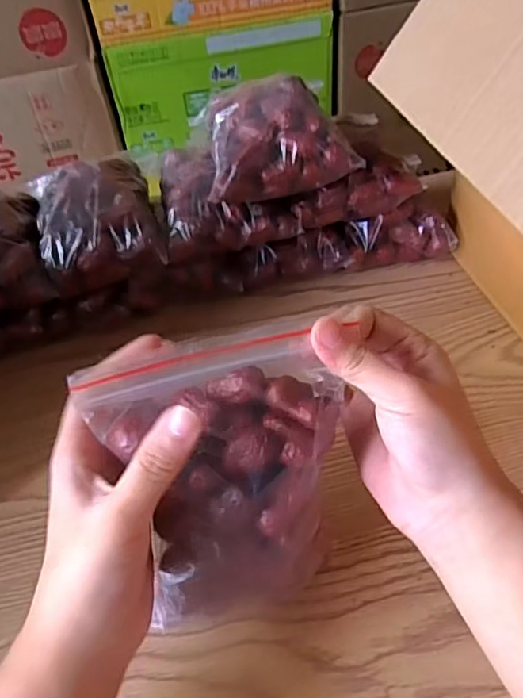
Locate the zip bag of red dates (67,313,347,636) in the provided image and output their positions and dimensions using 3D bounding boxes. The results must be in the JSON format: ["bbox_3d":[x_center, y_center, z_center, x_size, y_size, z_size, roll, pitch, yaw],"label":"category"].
[{"bbox_3d":[-0.012,0.072,0.301,0.116,0.154,0.082,-14,46,-8],"label":"zip bag of red dates"}]

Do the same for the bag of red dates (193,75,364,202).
[{"bbox_3d":[0.010,-0.178,0.473,0.115,0.060,0.121,-9,45,-3],"label":"bag of red dates"}]

